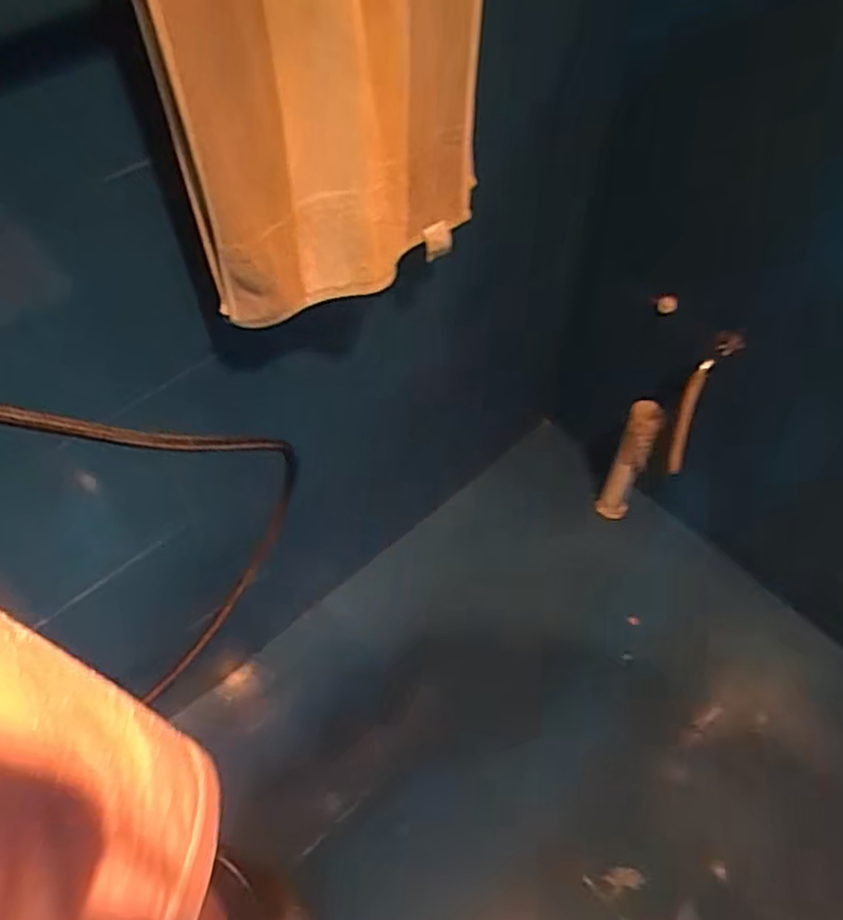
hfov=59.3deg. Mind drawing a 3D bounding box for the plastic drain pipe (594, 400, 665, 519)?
[{"bbox_3d":[0.396,0.010,1.426,0.064,0.319,0.048,25,58,17],"label":"plastic drain pipe"}]

